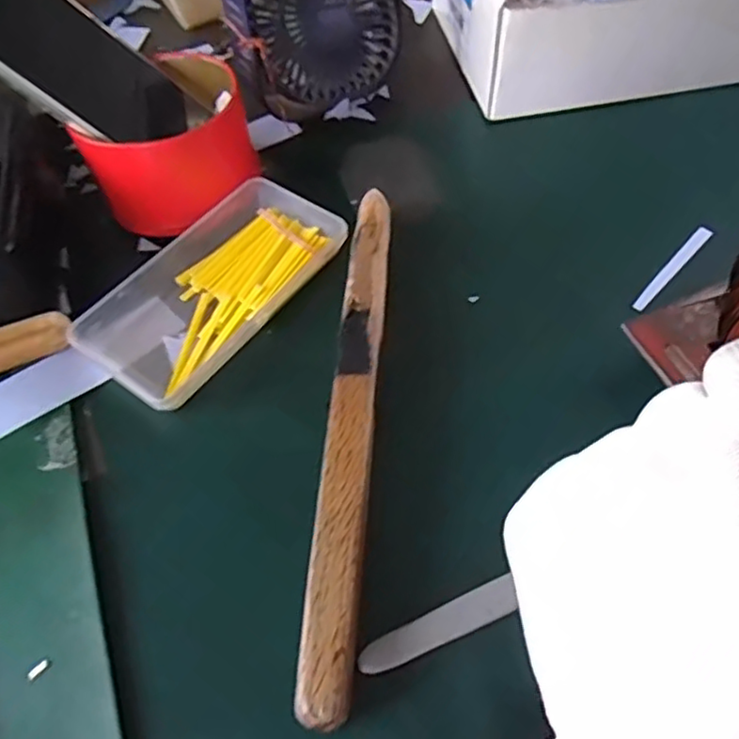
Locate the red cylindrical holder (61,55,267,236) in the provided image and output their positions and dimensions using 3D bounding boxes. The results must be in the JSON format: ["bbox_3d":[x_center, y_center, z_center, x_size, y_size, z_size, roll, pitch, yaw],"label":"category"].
[{"bbox_3d":[-0.124,-0.148,0.394,0.097,0.054,0.102,-1,58,2],"label":"red cylindrical holder"}]

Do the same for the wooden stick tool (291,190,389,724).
[{"bbox_3d":[-0.008,0.015,0.303,0.023,0.007,0.269,3,58,4],"label":"wooden stick tool"}]

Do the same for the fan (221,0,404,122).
[{"bbox_3d":[-0.033,-0.237,0.423,0.121,0.110,0.061,-22,59,-13],"label":"fan"}]

